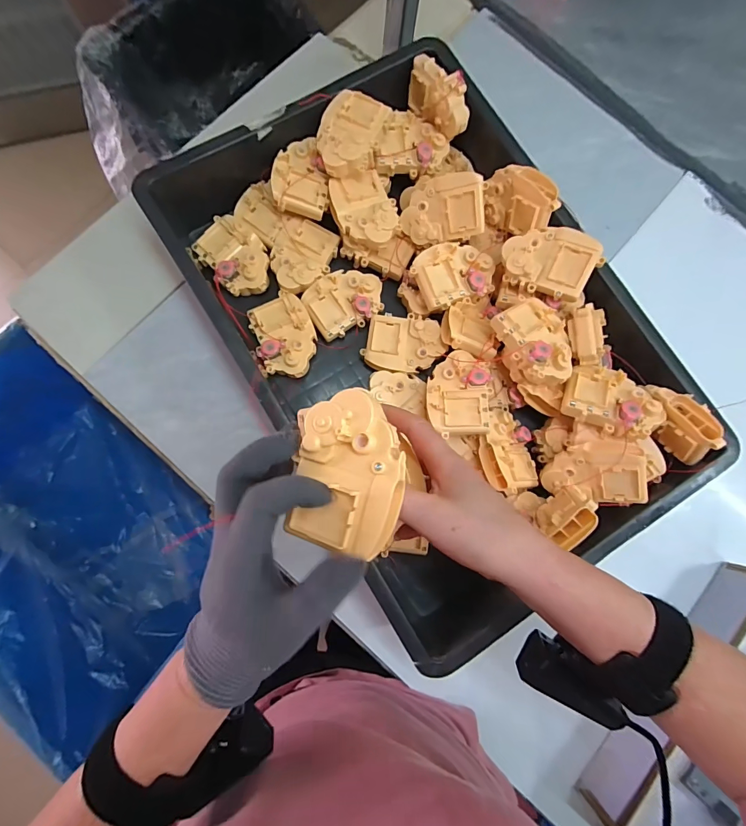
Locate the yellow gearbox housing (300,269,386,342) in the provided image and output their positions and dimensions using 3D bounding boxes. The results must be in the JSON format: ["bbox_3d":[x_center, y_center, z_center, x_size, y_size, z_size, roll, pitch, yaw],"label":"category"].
[{"bbox_3d":[-0.035,-0.144,0.486,0.097,0.016,0.071,-31,84,-7],"label":"yellow gearbox housing"}]

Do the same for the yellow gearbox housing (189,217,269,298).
[{"bbox_3d":[-0.171,-0.194,0.481,0.097,0.024,0.072,42,82,4],"label":"yellow gearbox housing"}]

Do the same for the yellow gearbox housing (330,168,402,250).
[{"bbox_3d":[-0.009,-0.246,0.469,0.072,0.025,0.092,-22,83,-6],"label":"yellow gearbox housing"}]

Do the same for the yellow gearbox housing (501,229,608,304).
[{"bbox_3d":[0.200,-0.174,0.441,0.100,0.028,0.076,30,98,15],"label":"yellow gearbox housing"}]

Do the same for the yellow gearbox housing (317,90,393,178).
[{"bbox_3d":[-0.028,-0.327,0.452,0.072,0.025,0.094,18,81,0],"label":"yellow gearbox housing"}]

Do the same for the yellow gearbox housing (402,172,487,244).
[{"bbox_3d":[0.085,-0.247,0.470,0.095,0.035,0.068,-3,117,19],"label":"yellow gearbox housing"}]

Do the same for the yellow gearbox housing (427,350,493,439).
[{"bbox_3d":[0.099,-0.023,0.439,0.069,0.023,0.096,6,81,-2],"label":"yellow gearbox housing"}]

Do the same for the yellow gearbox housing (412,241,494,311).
[{"bbox_3d":[0.099,-0.169,0.464,0.094,0.025,0.068,-20,83,-5],"label":"yellow gearbox housing"}]

